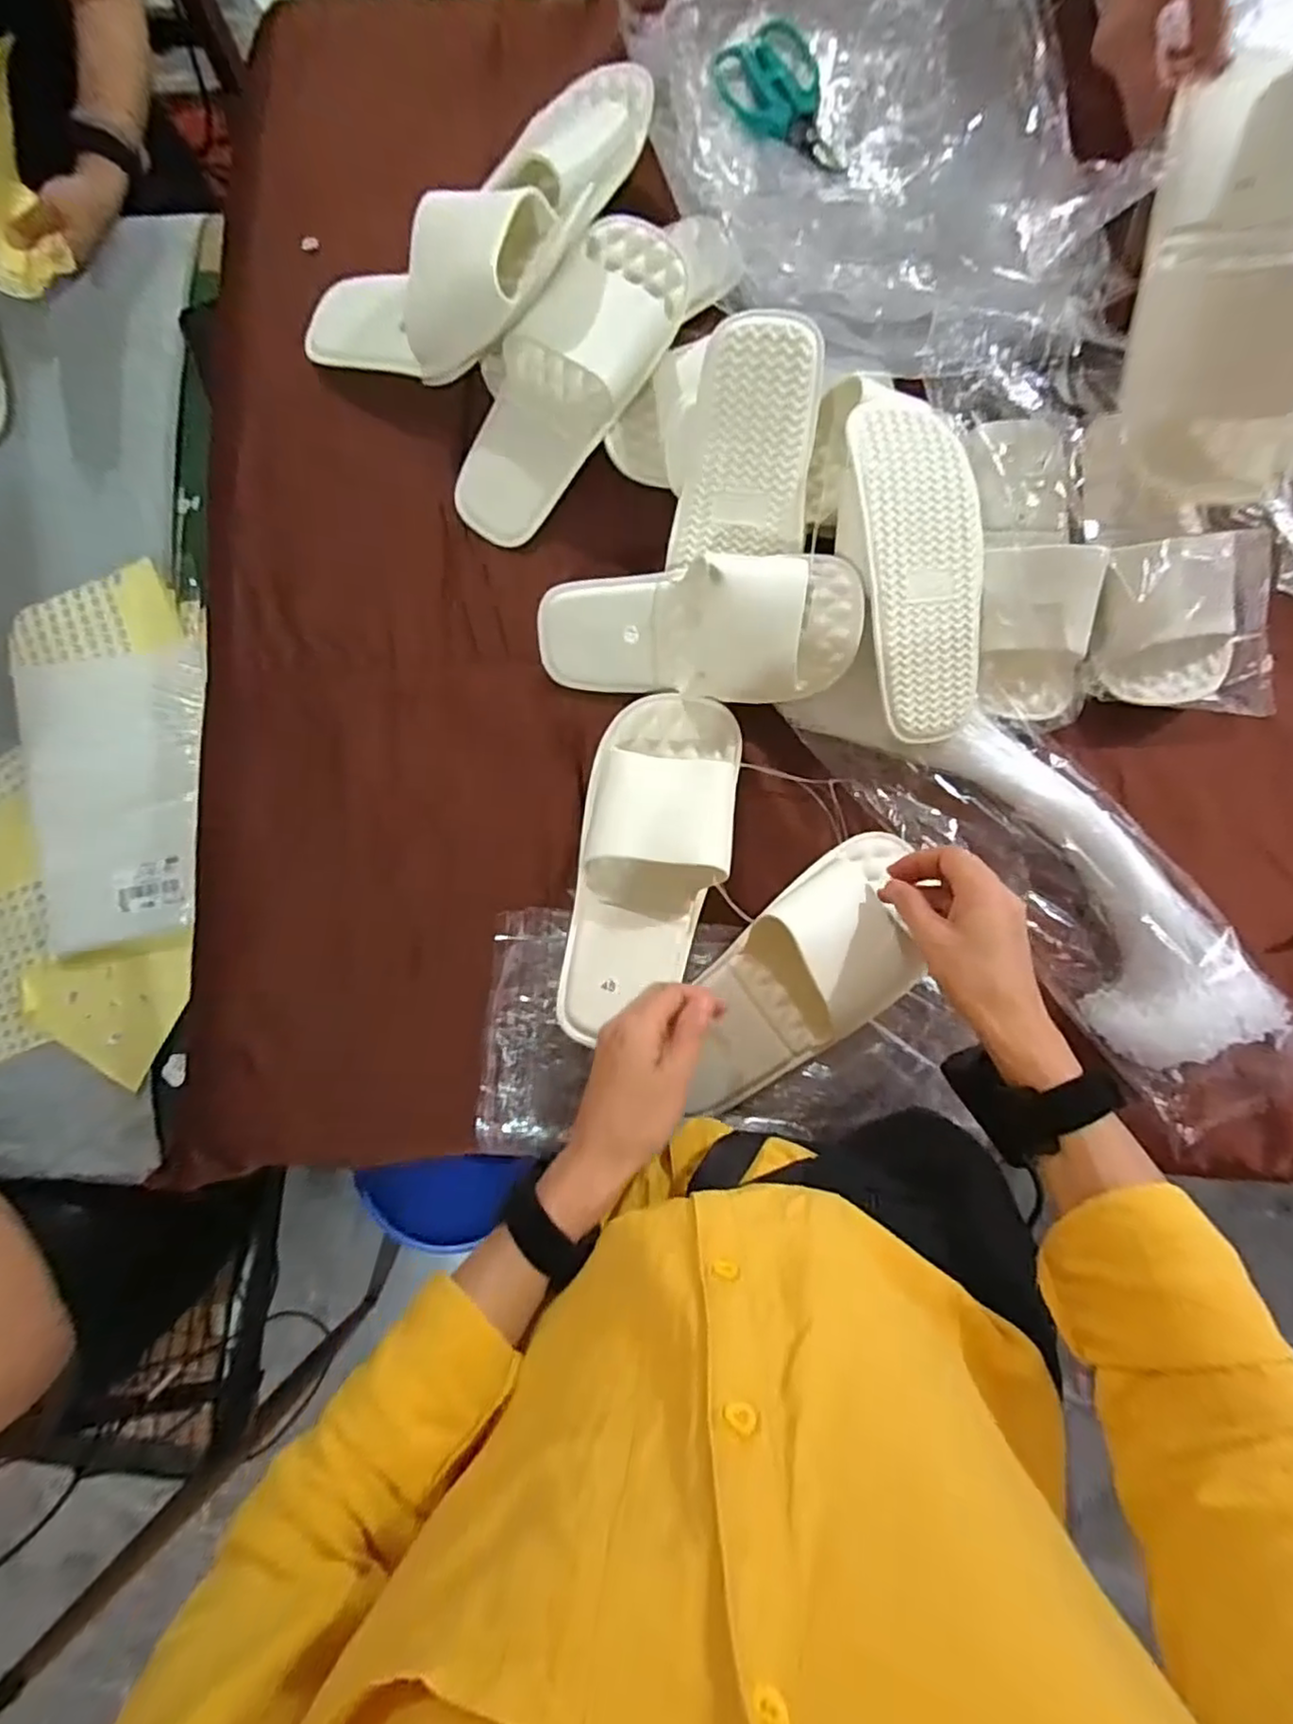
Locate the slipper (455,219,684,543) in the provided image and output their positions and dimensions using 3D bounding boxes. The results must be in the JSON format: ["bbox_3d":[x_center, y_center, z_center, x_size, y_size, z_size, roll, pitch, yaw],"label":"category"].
[{"bbox_3d":[-0.069,-0.361,0.503,0.097,0.064,0.237,42,109,5],"label":"slipper"}]

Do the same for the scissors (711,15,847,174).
[{"bbox_3d":[0.116,-0.628,0.555,0.079,0.016,0.129,-30,85,1],"label":"scissors"}]

